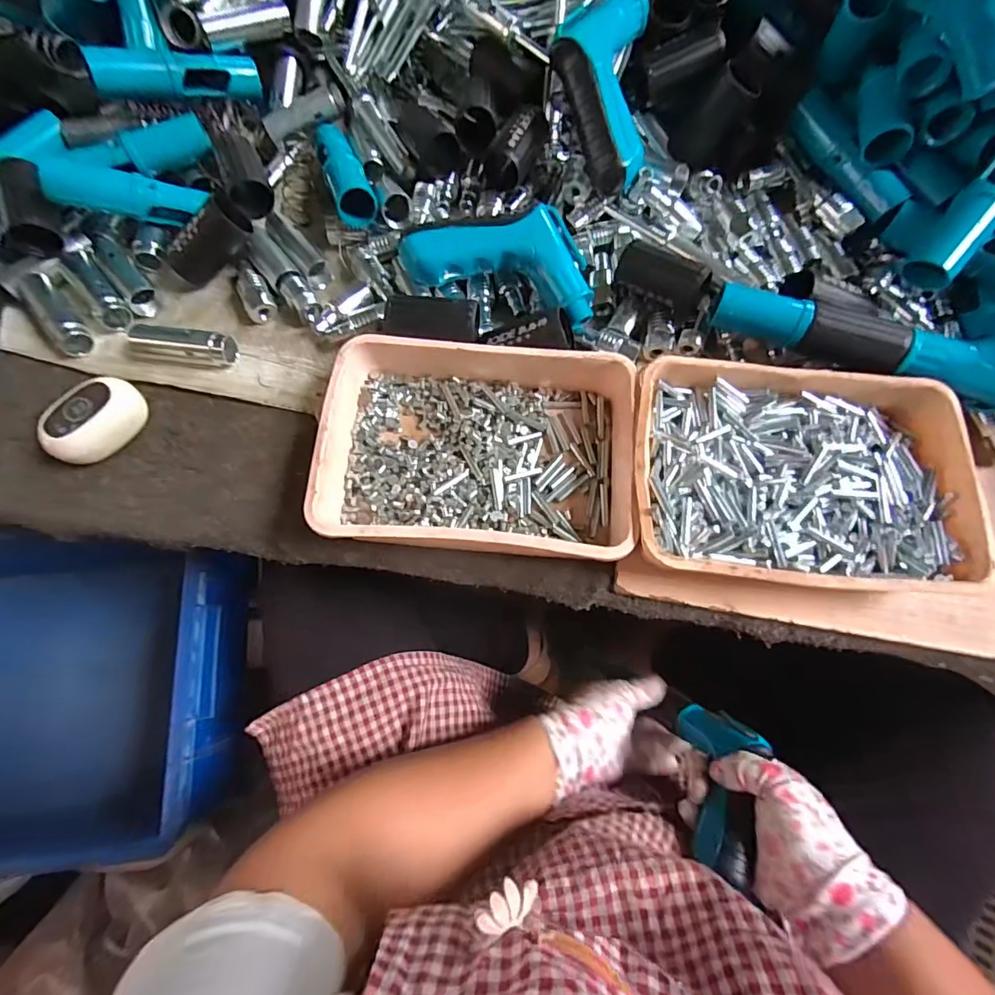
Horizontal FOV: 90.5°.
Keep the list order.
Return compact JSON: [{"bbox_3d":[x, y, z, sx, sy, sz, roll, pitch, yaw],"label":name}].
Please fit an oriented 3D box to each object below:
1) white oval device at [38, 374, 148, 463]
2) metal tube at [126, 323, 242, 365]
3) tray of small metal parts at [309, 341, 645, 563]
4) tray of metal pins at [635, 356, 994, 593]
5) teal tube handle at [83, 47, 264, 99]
[{"bbox_3d":[-0.270,-0.052,0.332,0.030,0.034,0.063,35,75,11],"label":"white oval device"},{"bbox_3d":[-0.231,-0.111,0.357,0.070,0.026,0.020,4,72,1],"label":"metal tube"},{"bbox_3d":[-0.012,-0.034,0.329,0.197,0.048,0.143,5,72,2],"label":"tray of small metal parts"},{"bbox_3d":[0.187,-0.014,0.316,0.203,0.044,0.142,2,72,1],"label":"tray of metal pins"},{"bbox_3d":[-0.260,-0.346,0.405,0.121,0.026,0.030,-18,72,-23],"label":"teal tube handle"}]

